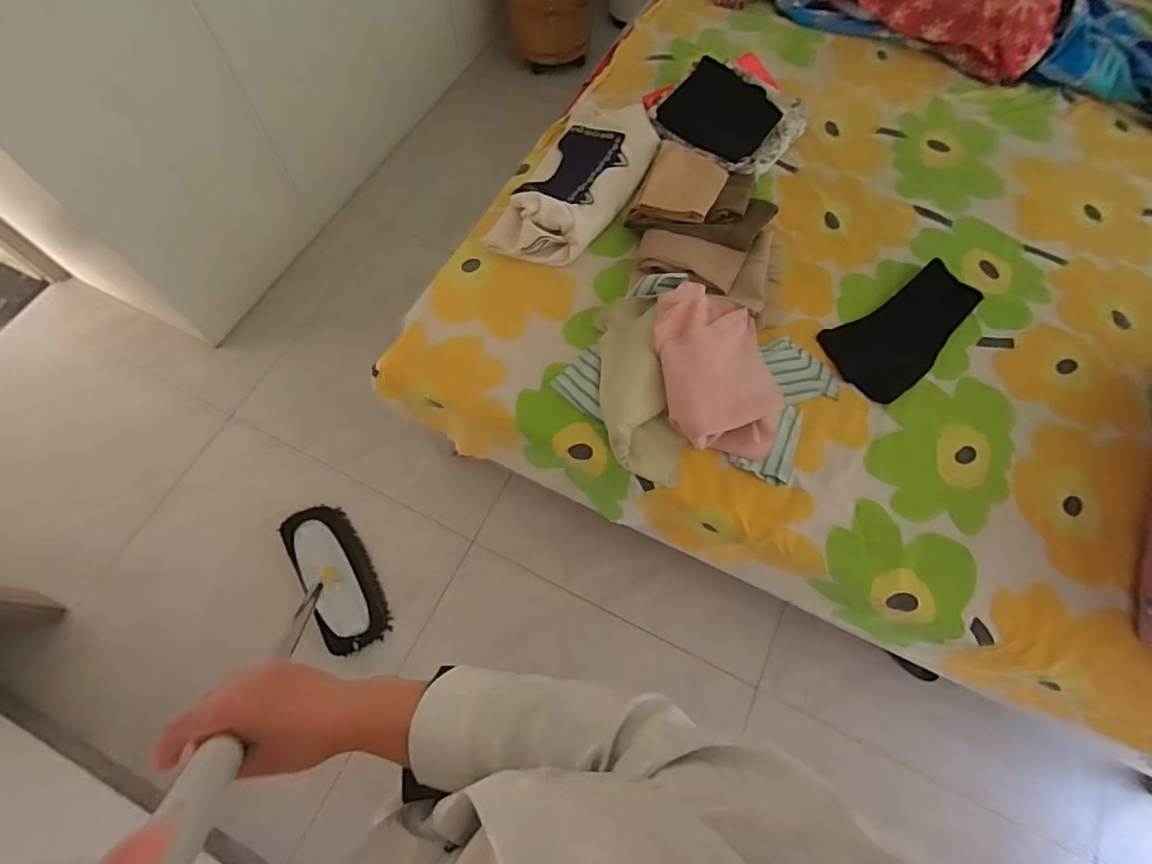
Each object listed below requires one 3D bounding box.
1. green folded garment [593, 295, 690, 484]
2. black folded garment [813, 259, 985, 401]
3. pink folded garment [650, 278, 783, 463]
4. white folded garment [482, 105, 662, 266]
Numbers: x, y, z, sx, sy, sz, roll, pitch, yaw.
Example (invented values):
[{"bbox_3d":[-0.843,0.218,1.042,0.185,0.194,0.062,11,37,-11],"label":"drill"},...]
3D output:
[{"bbox_3d":[0.111,-0.093,1.032,0.150,0.062,0.373,-8,67,-5],"label":"green folded garment"},{"bbox_3d":[0.687,-0.219,1.143,0.363,0.053,0.186,-36,73,-15],"label":"black folded garment"},{"bbox_3d":[0.264,-0.114,1.040,0.224,0.100,0.331,-6,67,-4],"label":"pink folded garment"},{"bbox_3d":[0.006,-0.582,1.238,0.242,0.068,0.505,27,69,9],"label":"white folded garment"}]

